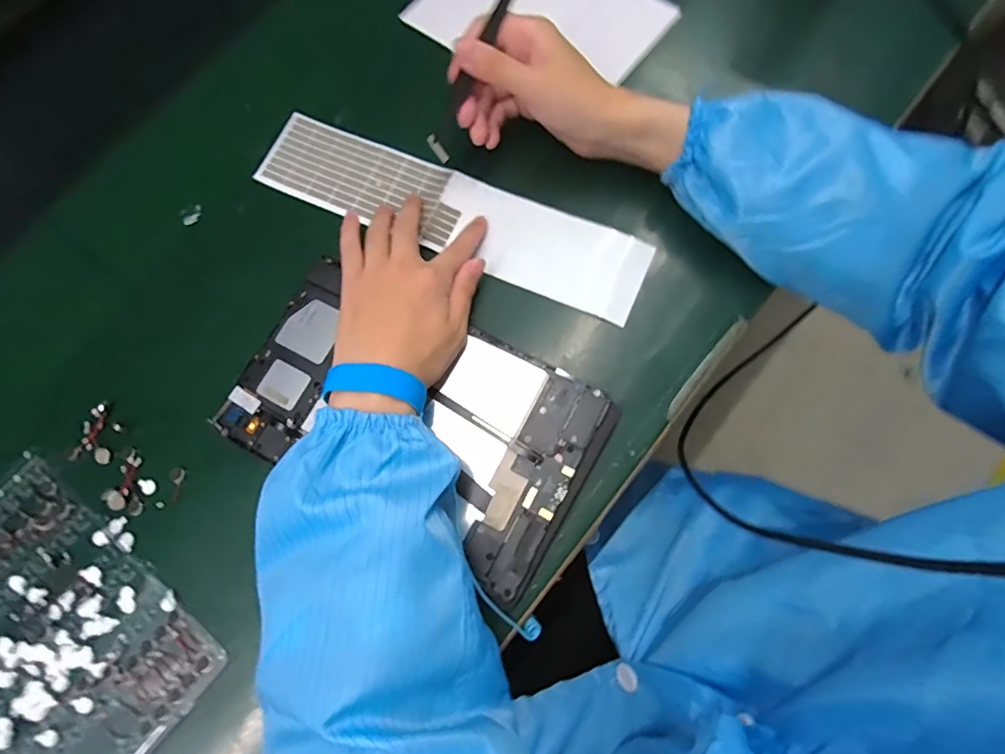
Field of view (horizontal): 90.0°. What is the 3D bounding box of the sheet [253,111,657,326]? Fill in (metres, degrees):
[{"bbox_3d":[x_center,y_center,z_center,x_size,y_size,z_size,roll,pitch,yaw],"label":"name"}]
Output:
[{"bbox_3d":[-0.042,-0.132,0.398,0.316,0.005,0.074,23,79,8],"label":"sheet"}]

